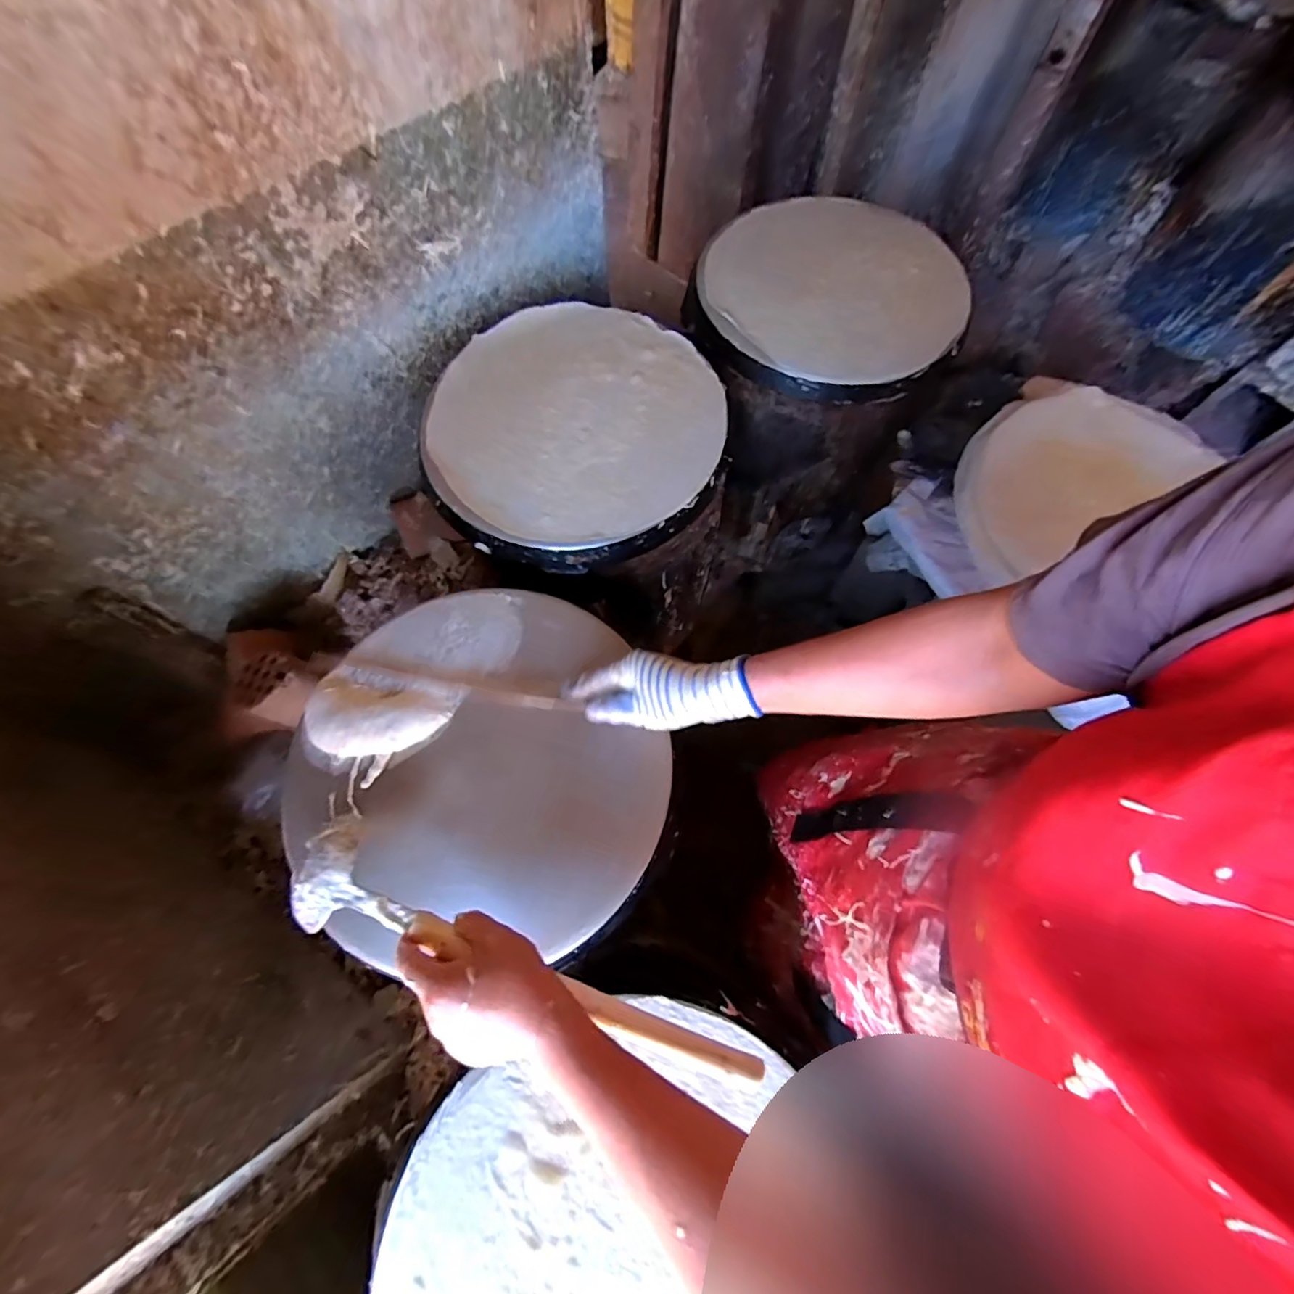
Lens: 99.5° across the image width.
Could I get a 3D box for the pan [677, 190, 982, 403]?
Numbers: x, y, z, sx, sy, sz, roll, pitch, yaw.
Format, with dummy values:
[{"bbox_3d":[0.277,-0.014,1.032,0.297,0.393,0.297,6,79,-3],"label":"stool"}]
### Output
[{"bbox_3d":[0.258,-0.499,0.776,0.356,0.049,0.352,0,68,0],"label":"pan"}]

